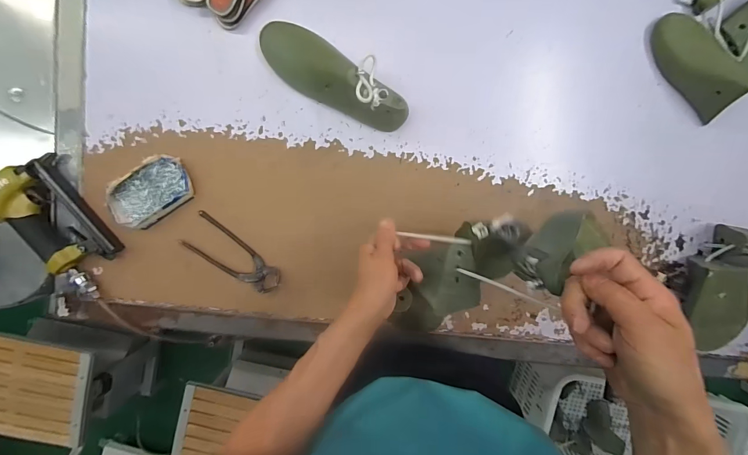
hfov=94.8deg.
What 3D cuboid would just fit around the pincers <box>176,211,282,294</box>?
[{"bbox_3d":[-0.236,0.049,0.575,0.167,0.033,0.068,33,94,-4],"label":"pincers"}]

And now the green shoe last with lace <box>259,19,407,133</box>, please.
[{"bbox_3d":[-0.064,-0.225,0.506,0.256,0.091,0.077,33,94,-2],"label":"green shoe last with lace"}]

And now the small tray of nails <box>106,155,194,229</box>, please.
[{"bbox_3d":[-0.364,-0.055,0.560,0.140,0.028,0.083,-30,95,2],"label":"small tray of nails"}]

